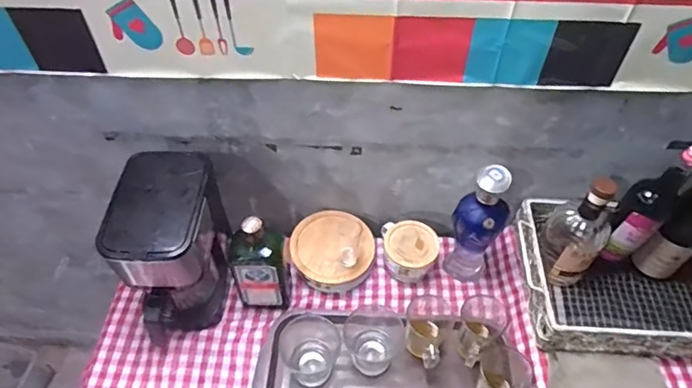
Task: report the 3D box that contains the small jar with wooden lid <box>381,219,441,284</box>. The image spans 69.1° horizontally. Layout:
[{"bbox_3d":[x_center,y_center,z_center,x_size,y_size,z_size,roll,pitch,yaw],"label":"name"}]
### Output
[{"bbox_3d":[0.118,0.104,0.926,0.094,0.063,0.098,0,50,0],"label":"small jar with wooden lid"}]

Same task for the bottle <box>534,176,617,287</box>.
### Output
[{"bbox_3d":[0.366,0.068,0.807,0.091,0.225,0.092,30,56,22],"label":"bottle"}]

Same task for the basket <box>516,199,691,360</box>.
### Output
[{"bbox_3d":[0.506,0.142,0.836,0.420,0.102,0.238,4,51,3],"label":"basket"}]

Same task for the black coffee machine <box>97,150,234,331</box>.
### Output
[{"bbox_3d":[-0.281,0.092,0.827,0.136,0.254,0.186,0,50,-1],"label":"black coffee machine"}]

